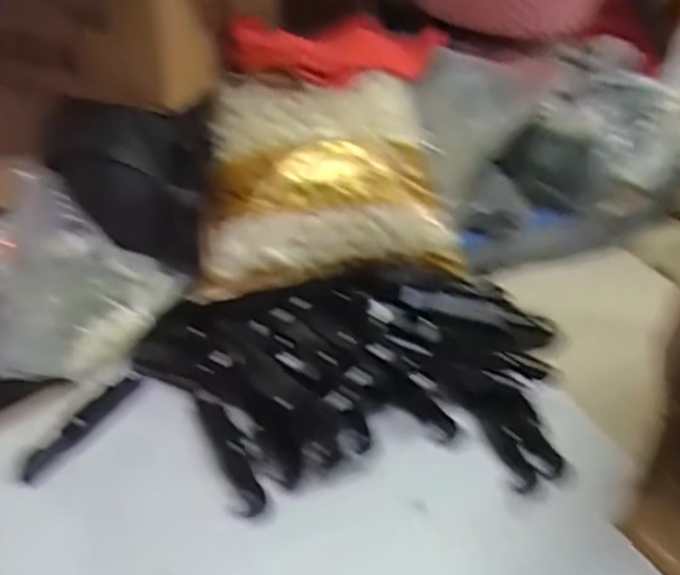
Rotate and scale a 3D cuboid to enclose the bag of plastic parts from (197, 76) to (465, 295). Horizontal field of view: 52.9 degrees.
[{"bbox_3d":[-0.022,-0.104,0.626,0.224,0.080,0.207,-12,80,-6],"label":"bag of plastic parts"}]

